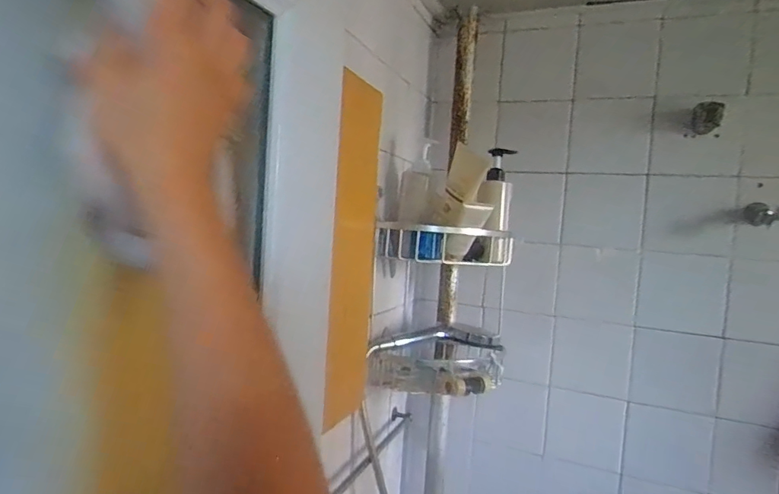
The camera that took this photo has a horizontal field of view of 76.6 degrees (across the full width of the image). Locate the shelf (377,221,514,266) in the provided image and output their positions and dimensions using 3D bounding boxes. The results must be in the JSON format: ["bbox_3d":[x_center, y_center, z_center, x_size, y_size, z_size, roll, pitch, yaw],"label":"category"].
[{"bbox_3d":[0.107,-0.007,0.908,0.172,0.061,0.208,6,4,38],"label":"shelf"}]

